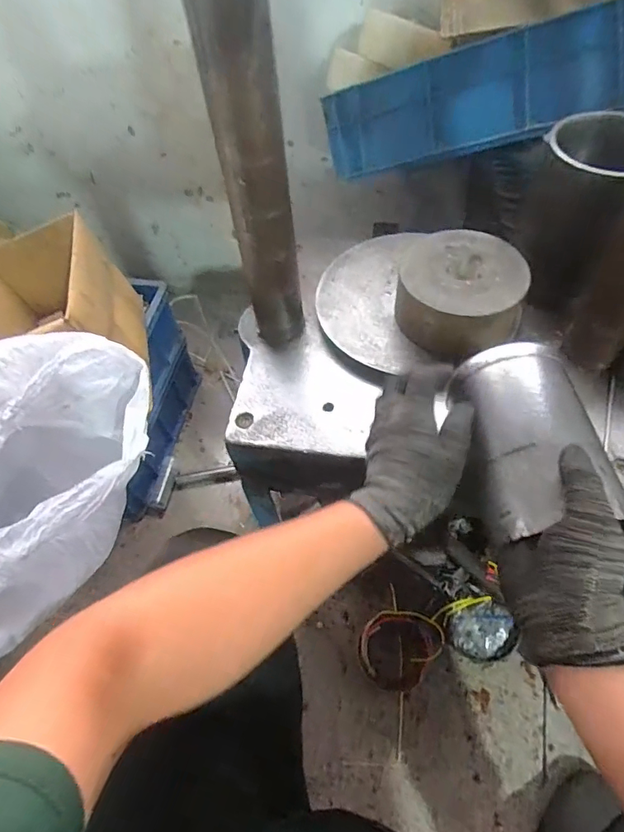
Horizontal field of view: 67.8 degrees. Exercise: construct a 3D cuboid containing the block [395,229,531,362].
[{"bbox_3d":[0.180,-0.149,0.566,0.141,0.069,0.145,-2,57,3],"label":"block"}]

